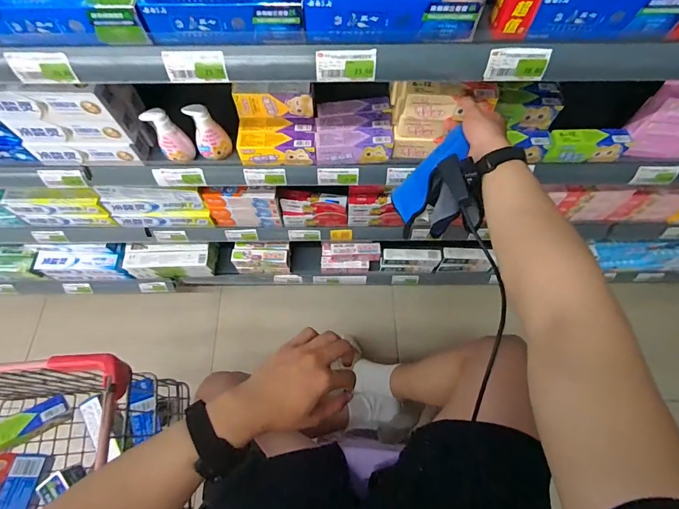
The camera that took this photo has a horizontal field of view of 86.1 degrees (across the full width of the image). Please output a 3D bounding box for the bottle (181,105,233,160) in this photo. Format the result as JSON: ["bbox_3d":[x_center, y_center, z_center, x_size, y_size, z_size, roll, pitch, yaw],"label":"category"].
[{"bbox_3d":[-0.235,-0.221,0.658,0.057,0.099,0.042,-20,68,-9],"label":"bottle"}]

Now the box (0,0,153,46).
[{"bbox_3d":[-0.344,-0.301,0.456,0.197,0.048,0.051,1,66,0],"label":"box"}]

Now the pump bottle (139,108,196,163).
[{"bbox_3d":[-0.303,-0.212,0.653,0.051,0.103,0.042,-34,71,-15],"label":"pump bottle"}]

